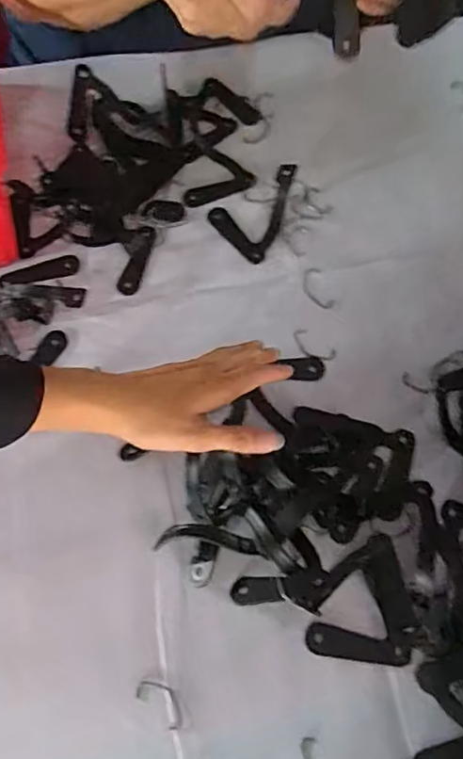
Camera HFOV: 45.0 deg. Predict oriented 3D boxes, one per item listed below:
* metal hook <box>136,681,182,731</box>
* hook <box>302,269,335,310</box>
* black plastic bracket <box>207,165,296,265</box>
[{"bbox_3d":[-0.047,0.220,0.382,0.037,0.004,0.019,38,73,13],"label":"metal hook"},{"bbox_3d":[0.077,-0.082,0.506,0.022,0.004,0.043,-15,70,-7],"label":"hook"},{"bbox_3d":[0.014,-0.162,0.514,0.066,0.044,0.079,24,70,8],"label":"black plastic bracket"}]

